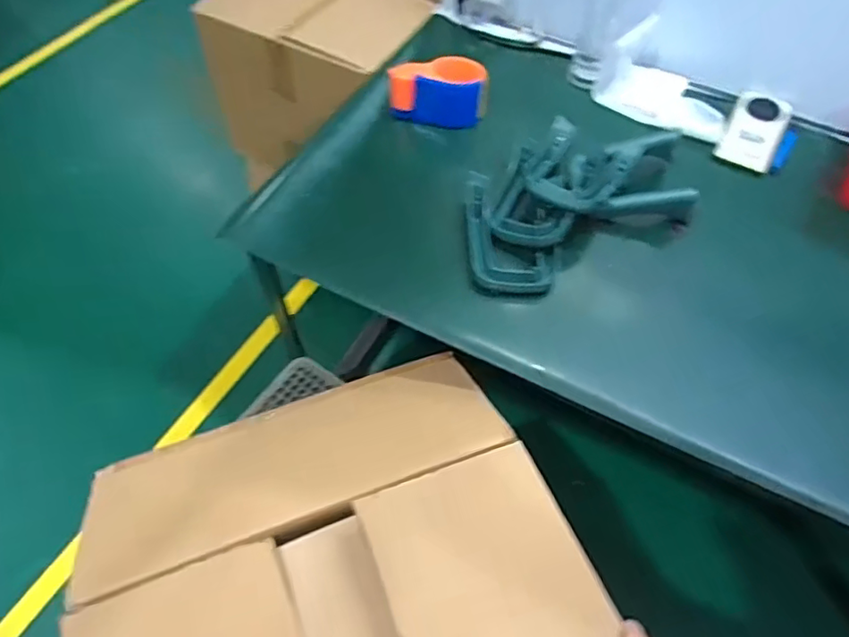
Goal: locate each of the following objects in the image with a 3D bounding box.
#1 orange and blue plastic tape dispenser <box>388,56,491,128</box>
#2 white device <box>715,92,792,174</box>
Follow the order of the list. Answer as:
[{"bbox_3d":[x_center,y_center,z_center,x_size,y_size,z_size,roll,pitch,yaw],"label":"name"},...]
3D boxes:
[{"bbox_3d":[0.023,-0.348,0.880,0.144,0.077,0.070,7,57,3],"label":"orange and blue plastic tape dispenser"},{"bbox_3d":[0.508,-0.291,0.879,0.082,0.030,0.153,27,61,15],"label":"white device"}]

